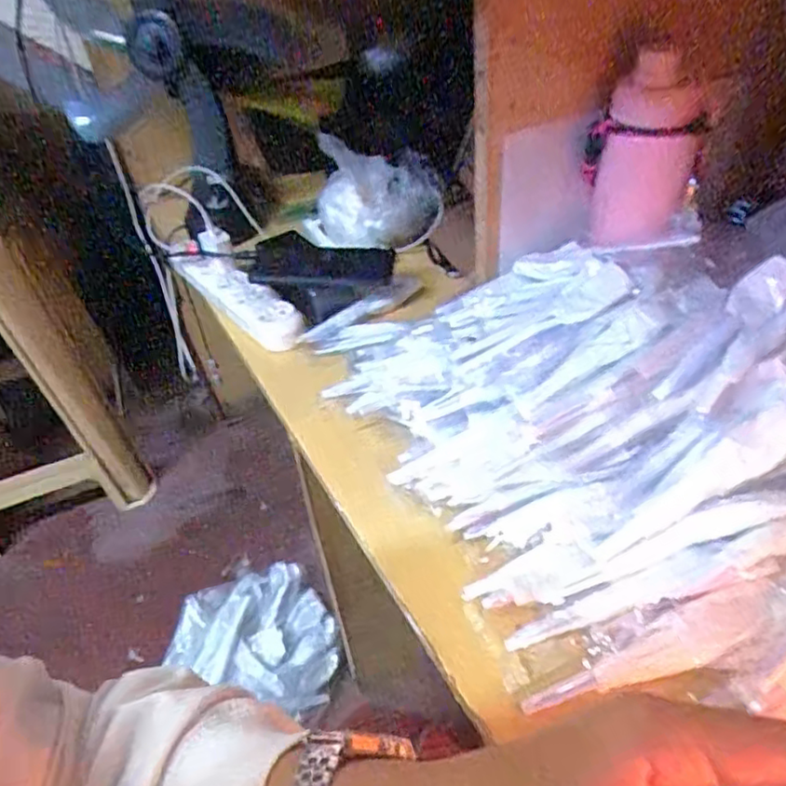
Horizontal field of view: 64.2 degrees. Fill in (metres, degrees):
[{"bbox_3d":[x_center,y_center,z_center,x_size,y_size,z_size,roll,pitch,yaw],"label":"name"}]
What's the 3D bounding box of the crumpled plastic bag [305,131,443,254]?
[{"bbox_3d":[-0.020,-0.258,0.820,0.164,0.106,0.102,10,43,17],"label":"crumpled plastic bag"}]

